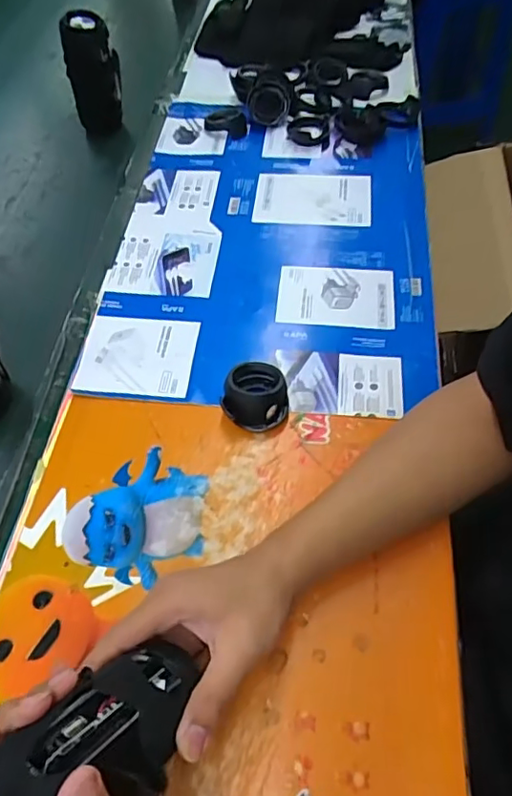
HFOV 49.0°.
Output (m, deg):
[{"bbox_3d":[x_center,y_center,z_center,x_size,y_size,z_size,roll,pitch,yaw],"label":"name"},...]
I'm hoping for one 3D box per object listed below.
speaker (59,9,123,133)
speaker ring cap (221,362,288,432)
[{"bbox_3d":[-0.240,-0.480,0.832,0.073,0.146,0.073,-18,57,-8],"label":"speaker"},{"bbox_3d":[0.000,-0.005,0.550,0.061,0.028,0.070,4,56,6],"label":"speaker ring cap"}]

